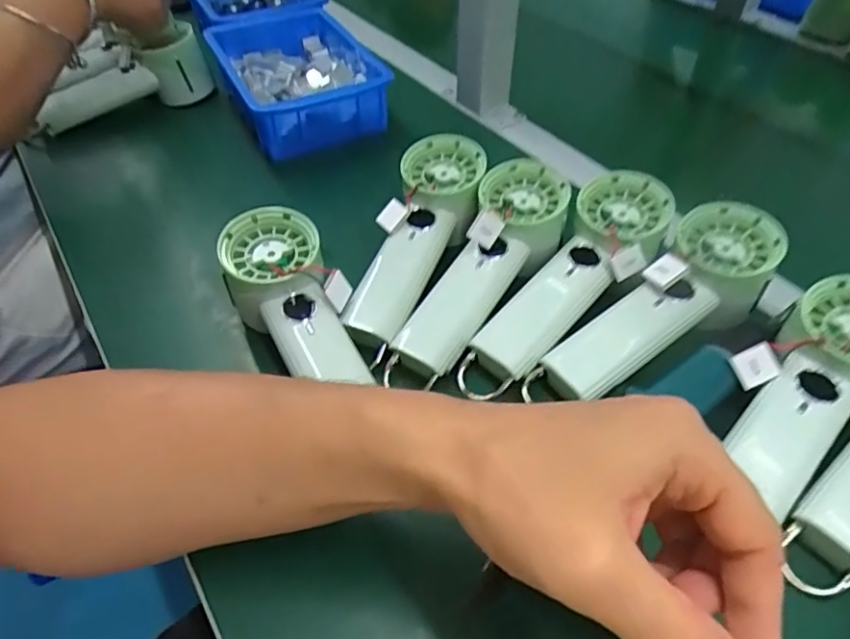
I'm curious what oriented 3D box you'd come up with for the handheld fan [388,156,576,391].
[{"bbox_3d":[0.037,-0.036,0.376,0.063,0.047,0.184,28,71,24],"label":"handheld fan"}]

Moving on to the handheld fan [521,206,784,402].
[{"bbox_3d":[0.151,-0.006,0.364,0.182,0.051,0.062,-36,56,-7],"label":"handheld fan"}]

